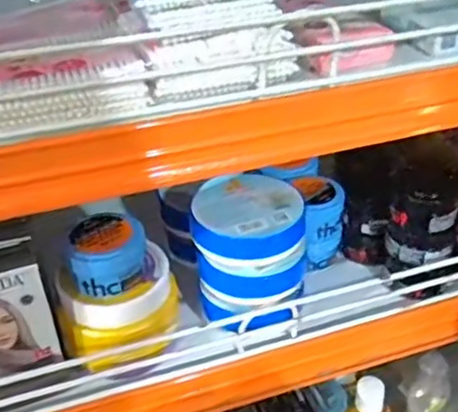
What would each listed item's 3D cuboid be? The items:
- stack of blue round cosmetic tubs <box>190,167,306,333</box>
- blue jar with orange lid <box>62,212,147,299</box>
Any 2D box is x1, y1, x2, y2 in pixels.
[{"bbox_3d":[0.013,0.032,0.437,0.074,0.082,0.068,-10,36,-11],"label":"stack of blue round cosmetic tubs"},{"bbox_3d":[-0.080,0.032,0.408,0.050,0.036,0.045,-10,36,-11],"label":"blue jar with orange lid"}]

